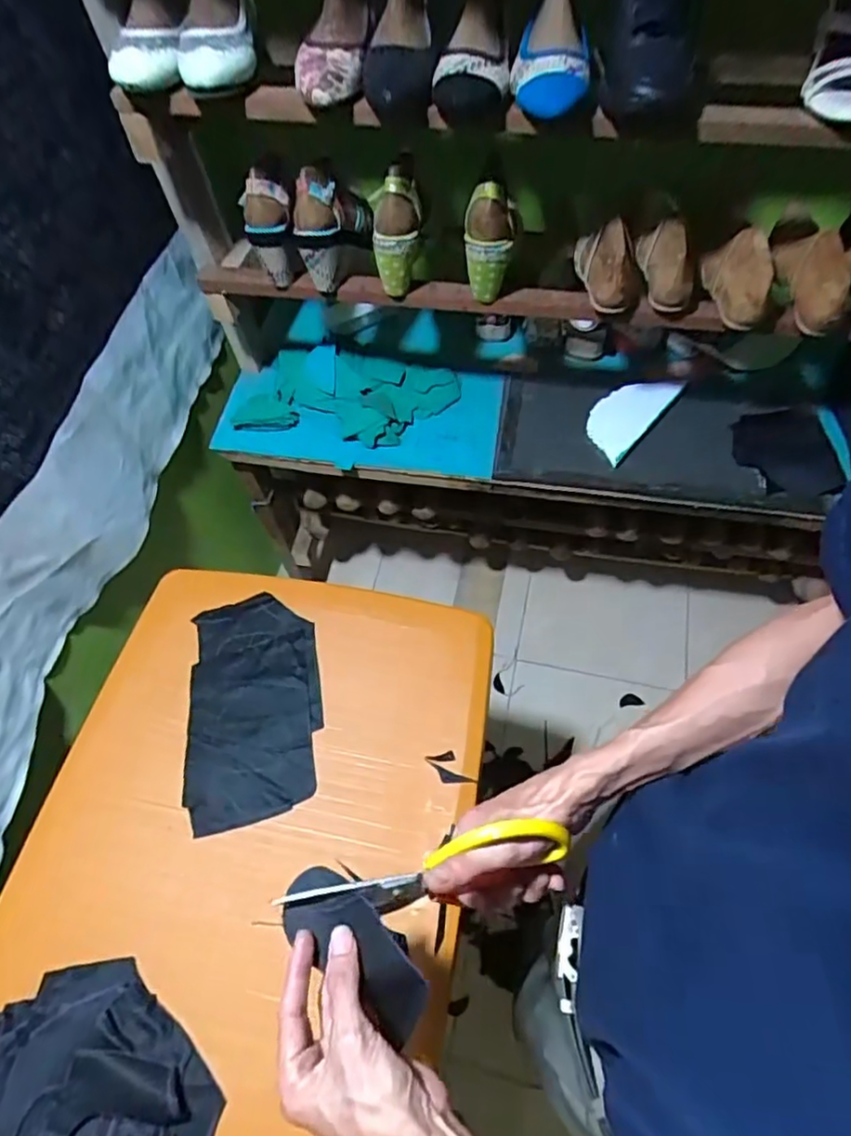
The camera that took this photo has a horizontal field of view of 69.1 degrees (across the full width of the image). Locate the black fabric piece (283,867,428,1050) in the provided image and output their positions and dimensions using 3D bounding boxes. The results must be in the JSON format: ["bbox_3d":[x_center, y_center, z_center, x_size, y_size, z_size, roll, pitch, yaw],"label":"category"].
[{"bbox_3d":[-0.050,0.266,0.435,0.122,0.018,0.051,39,69,19],"label":"black fabric piece"}]

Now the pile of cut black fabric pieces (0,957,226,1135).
[{"bbox_3d":[-0.332,0.495,0.550,0.233,0.043,0.228,-39,65,-18],"label":"pile of cut black fabric pieces"}]

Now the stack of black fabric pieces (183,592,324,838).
[{"bbox_3d":[-0.212,0.162,0.758,0.157,0.005,0.277,-10,59,-2],"label":"stack of black fabric pieces"}]

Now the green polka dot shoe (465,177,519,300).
[{"bbox_3d":[0.089,-0.443,0.845,0.069,0.146,0.060,1,60,5],"label":"green polka dot shoe"}]

